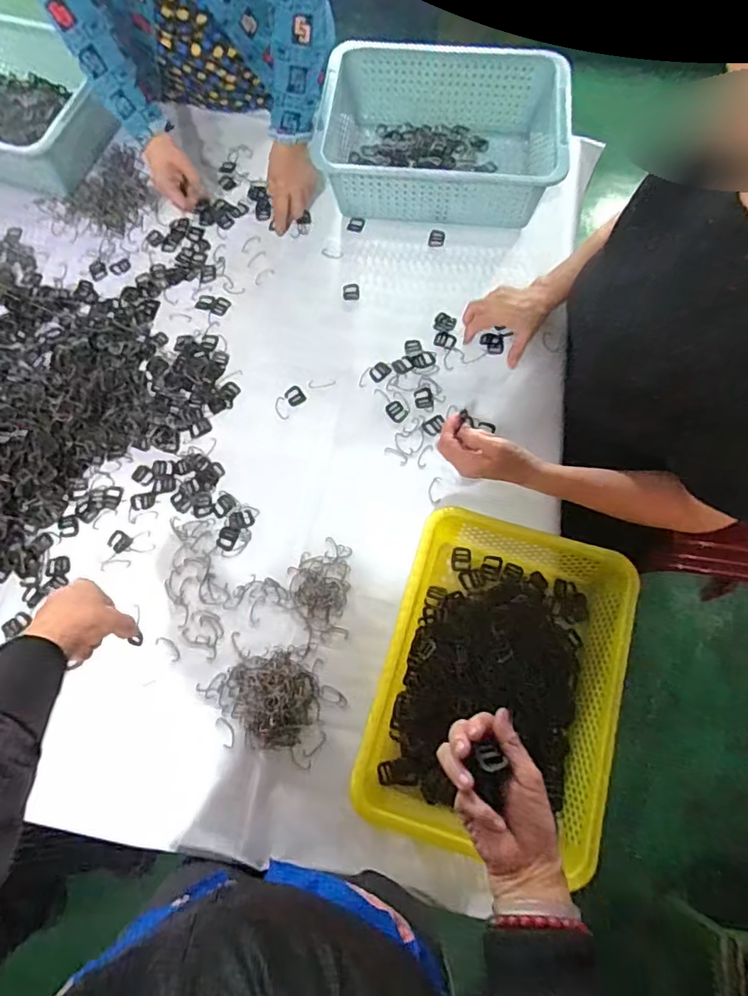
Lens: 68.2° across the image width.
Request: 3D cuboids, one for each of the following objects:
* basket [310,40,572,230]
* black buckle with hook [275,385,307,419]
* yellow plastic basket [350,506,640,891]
[{"bbox_3d":[0.114,-0.614,0.933,0.381,0.111,0.286,5,70,4],"label":"basket"},{"bbox_3d":[-0.126,-0.144,0.826,0.033,0.004,0.054,35,74,14],"label":"black buckle with hook"},{"bbox_3d":[0.142,0.203,0.638,0.247,0.086,0.346,16,71,8],"label":"yellow plastic basket"}]

